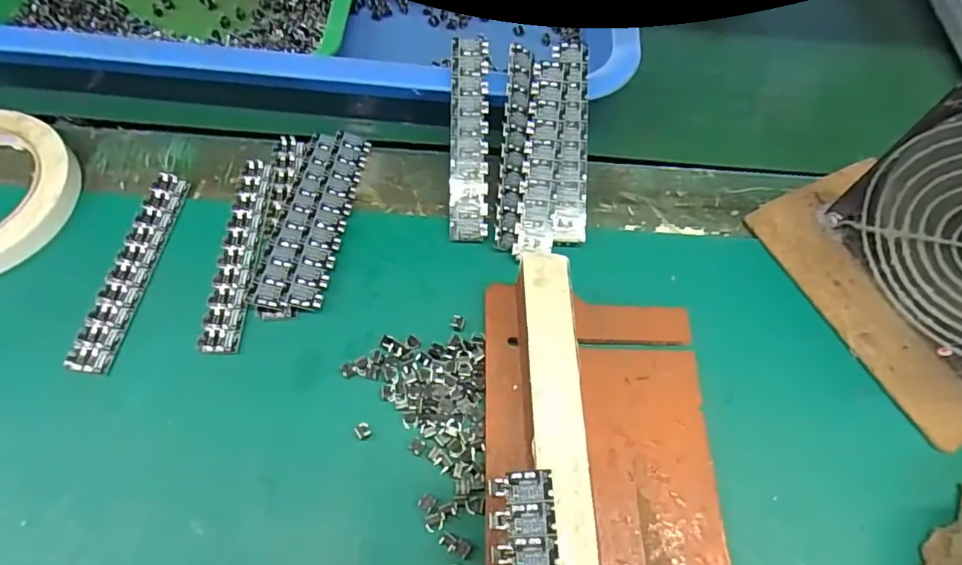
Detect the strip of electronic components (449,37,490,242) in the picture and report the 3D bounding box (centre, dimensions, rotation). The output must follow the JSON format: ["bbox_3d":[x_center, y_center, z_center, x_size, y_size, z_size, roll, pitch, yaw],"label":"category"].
[{"bbox_3d":[-0.006,-0.077,0.296,0.020,0.004,0.109,1,86,-2],"label":"strip of electronic components"}]

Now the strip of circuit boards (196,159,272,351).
[{"bbox_3d":[-0.122,-0.018,0.283,0.020,0.004,0.110,2,63,-2],"label":"strip of circuit boards"}]

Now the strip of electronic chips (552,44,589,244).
[{"bbox_3d":[0.048,-0.075,0.297,0.018,0.005,0.108,3,84,-2],"label":"strip of electronic chips"}]

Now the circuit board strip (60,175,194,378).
[{"bbox_3d":[-0.172,-0.009,0.276,0.018,0.005,0.110,7,62,0],"label":"circuit board strip"}]

